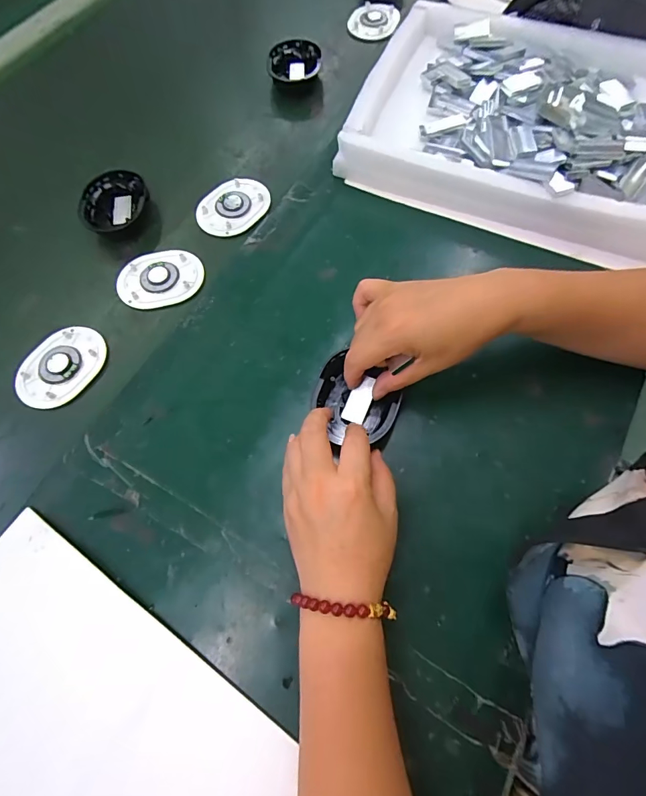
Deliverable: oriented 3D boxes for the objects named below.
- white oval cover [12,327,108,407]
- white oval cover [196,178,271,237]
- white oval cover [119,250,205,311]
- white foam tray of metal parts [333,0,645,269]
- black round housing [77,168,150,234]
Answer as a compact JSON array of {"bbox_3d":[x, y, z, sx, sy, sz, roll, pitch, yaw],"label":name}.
[{"bbox_3d":[-0.253,-0.031,0.394,0.067,0.005,0.088,26,71,12],"label":"white oval cover"},{"bbox_3d":[-0.103,-0.221,0.468,0.065,0.011,0.086,37,73,15],"label":"white oval cover"},{"bbox_3d":[-0.172,-0.127,0.431,0.088,0.007,0.067,-17,68,-5],"label":"white oval cover"},{"bbox_3d":[0.240,-0.319,0.469,0.381,0.057,0.306,27,71,12],"label":"white foam tray of metal parts"},{"bbox_3d":[-0.234,-0.219,0.464,0.073,0.025,0.083,-20,68,-7],"label":"black round housing"}]

